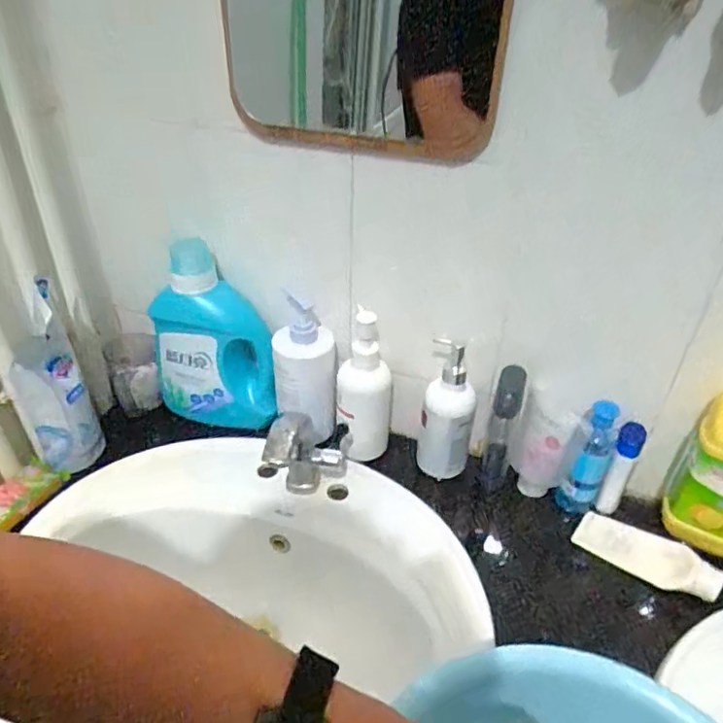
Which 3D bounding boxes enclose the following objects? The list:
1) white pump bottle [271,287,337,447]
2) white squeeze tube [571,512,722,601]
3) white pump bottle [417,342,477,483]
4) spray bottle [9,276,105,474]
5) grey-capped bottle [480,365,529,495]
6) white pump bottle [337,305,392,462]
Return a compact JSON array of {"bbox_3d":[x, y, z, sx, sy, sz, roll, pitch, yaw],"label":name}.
[{"bbox_3d":[-0.079,0.013,0.787,0.083,0.182,0.099,-4,40,-7],"label":"white pump bottle"},{"bbox_3d":[0.335,0.227,0.681,0.156,0.026,0.052,18,41,38],"label":"white squeeze tube"},{"bbox_3d":[0.113,0.060,0.752,0.071,0.183,0.078,10,41,9],"label":"white pump bottle"},{"bbox_3d":[-0.391,0.024,0.727,0.071,0.251,0.069,-10,20,-15],"label":"spray bottle"},{"bbox_3d":[0.176,0.087,0.725,0.032,0.163,0.055,14,41,13],"label":"grey-capped bottle"},{"bbox_3d":[0.004,0.050,0.748,0.069,0.245,0.060,4,40,2],"label":"white pump bottle"}]

